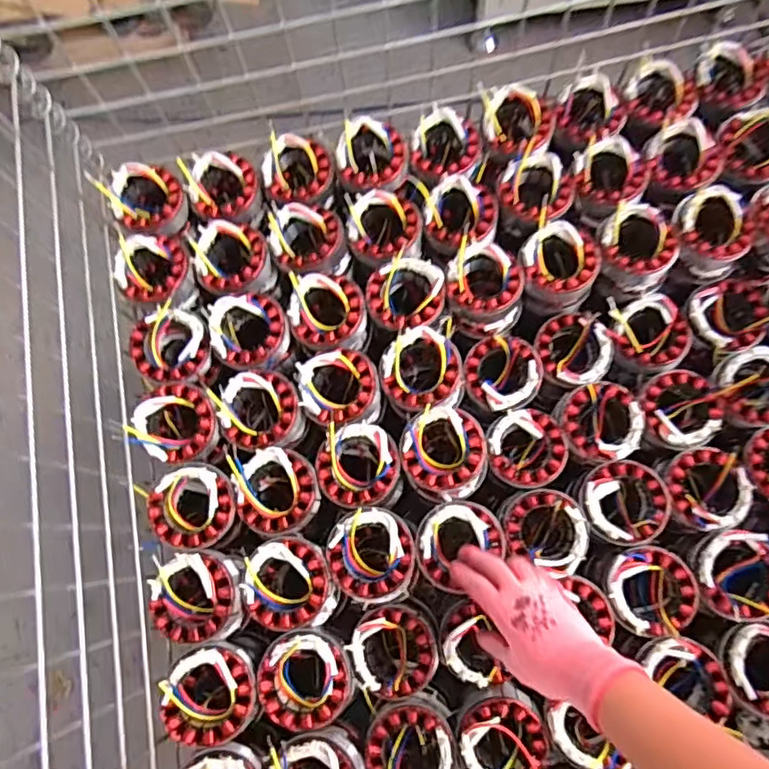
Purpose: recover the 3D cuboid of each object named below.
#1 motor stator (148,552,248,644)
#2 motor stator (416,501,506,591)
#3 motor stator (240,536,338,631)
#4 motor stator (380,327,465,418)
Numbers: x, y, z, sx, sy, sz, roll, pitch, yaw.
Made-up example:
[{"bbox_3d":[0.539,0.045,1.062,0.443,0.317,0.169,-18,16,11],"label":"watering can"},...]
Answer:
[{"bbox_3d":[-0.184,0.213,0.591,0.088,0.067,0.084,-3,74,1],"label":"motor stator"},{"bbox_3d":[0.073,0.154,0.584,0.086,0.028,0.074,-35,80,-7],"label":"motor stator"},{"bbox_3d":[-0.096,0.199,0.591,0.088,0.055,0.087,-3,74,2],"label":"motor stator"},{"bbox_3d":[0.042,-0.012,0.643,0.089,0.057,0.088,-1,74,2],"label":"motor stator"}]

